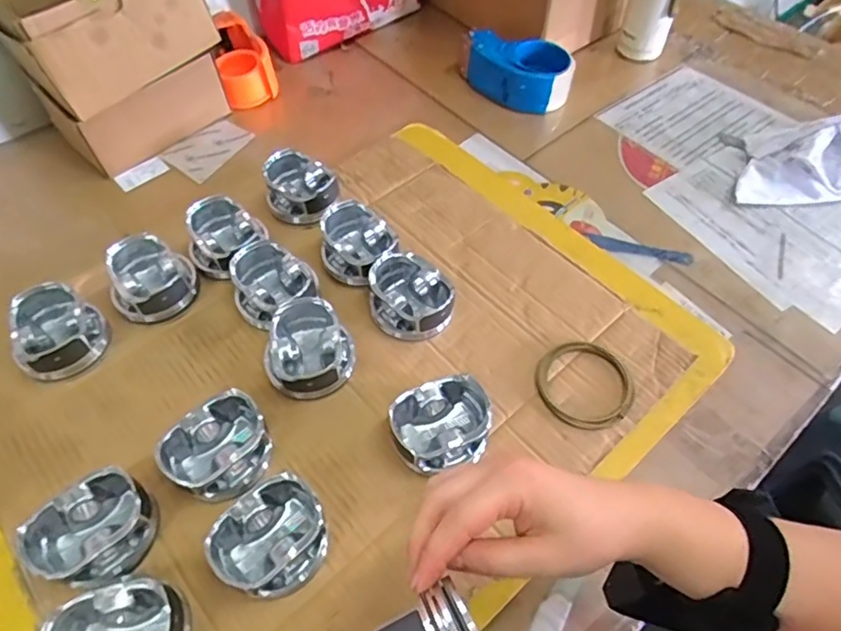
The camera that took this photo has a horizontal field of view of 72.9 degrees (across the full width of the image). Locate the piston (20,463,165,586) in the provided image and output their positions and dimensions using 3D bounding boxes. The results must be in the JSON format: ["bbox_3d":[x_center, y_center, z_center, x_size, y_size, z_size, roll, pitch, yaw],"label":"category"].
[{"bbox_3d":[-0.255,0.170,0.452,0.074,0.052,0.084,34,62,18],"label":"piston"}]

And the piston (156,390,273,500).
[{"bbox_3d":[-0.172,0.114,0.487,0.084,0.045,0.072,-37,66,-23],"label":"piston"}]

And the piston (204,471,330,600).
[{"bbox_3d":[-0.115,0.175,0.446,0.087,0.043,0.077,-36,66,-22],"label":"piston"}]

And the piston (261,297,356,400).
[{"bbox_3d":[-0.108,0.031,0.540,0.080,0.048,0.086,1,57,-2],"label":"piston"}]

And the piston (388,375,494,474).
[{"bbox_3d":[0.018,0.099,0.501,0.089,0.043,0.072,-17,60,-13],"label":"piston"}]

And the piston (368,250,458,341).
[{"bbox_3d":[-0.009,-0.019,0.579,0.087,0.044,0.079,21,59,11],"label":"piston"}]

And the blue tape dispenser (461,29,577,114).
[{"bbox_3d":[0.129,-0.329,0.779,0.152,0.066,0.079,12,58,5],"label":"blue tape dispenser"}]

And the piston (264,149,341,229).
[{"bbox_3d":[-0.139,-0.151,0.662,0.082,0.048,0.084,-13,59,-11],"label":"piston"}]

